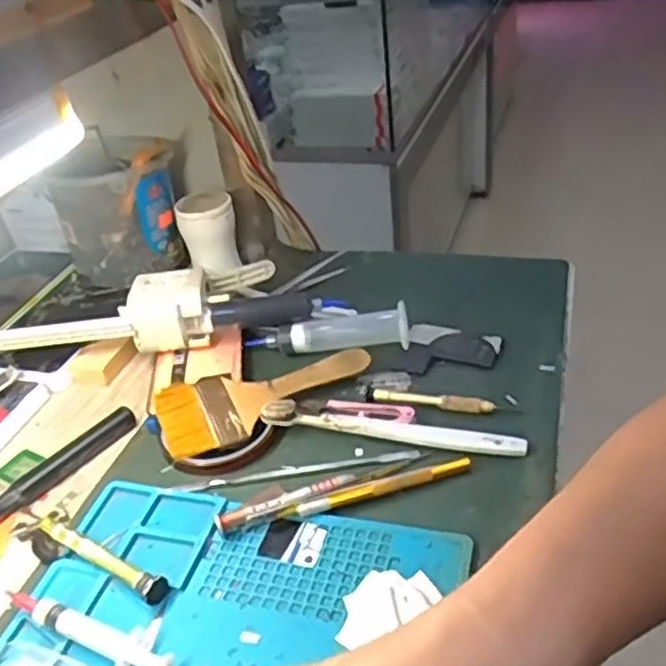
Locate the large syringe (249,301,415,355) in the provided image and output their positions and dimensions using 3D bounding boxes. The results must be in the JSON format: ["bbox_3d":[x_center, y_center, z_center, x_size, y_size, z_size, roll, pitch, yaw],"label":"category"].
[{"bbox_3d":[-0.005,-0.002,0.586,0.135,0.033,0.026,0,36,11],"label":"large syringe"}]

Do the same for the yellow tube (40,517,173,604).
[{"bbox_3d":[-0.142,0.136,0.433,0.105,0.015,0.014,17,42,32],"label":"yellow tube"}]

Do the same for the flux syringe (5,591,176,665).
[{"bbox_3d":[-0.133,0.163,0.392,0.107,0.014,0.029,9,38,23],"label":"flux syringe"}]

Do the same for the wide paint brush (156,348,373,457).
[{"bbox_3d":[-0.048,0.047,0.535,0.160,0.020,0.063,-16,36,-12],"label":"wide paint brush"}]

